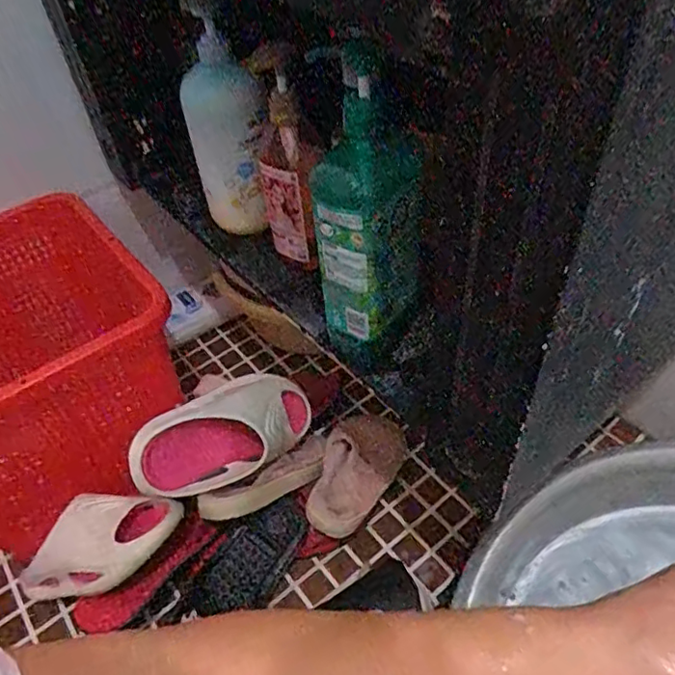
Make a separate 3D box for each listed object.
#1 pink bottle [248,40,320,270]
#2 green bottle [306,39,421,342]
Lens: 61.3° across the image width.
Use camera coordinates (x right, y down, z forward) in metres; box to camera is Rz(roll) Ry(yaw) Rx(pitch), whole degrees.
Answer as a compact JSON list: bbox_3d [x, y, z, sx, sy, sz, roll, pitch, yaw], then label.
[{"bbox_3d":[-0.060,-0.186,0.606,0.067,0.222,0.072,-2,47,4],"label":"pink bottle"},{"bbox_3d":[0.025,-0.101,0.477,0.083,0.246,0.067,-1,47,5],"label":"green bottle"}]

